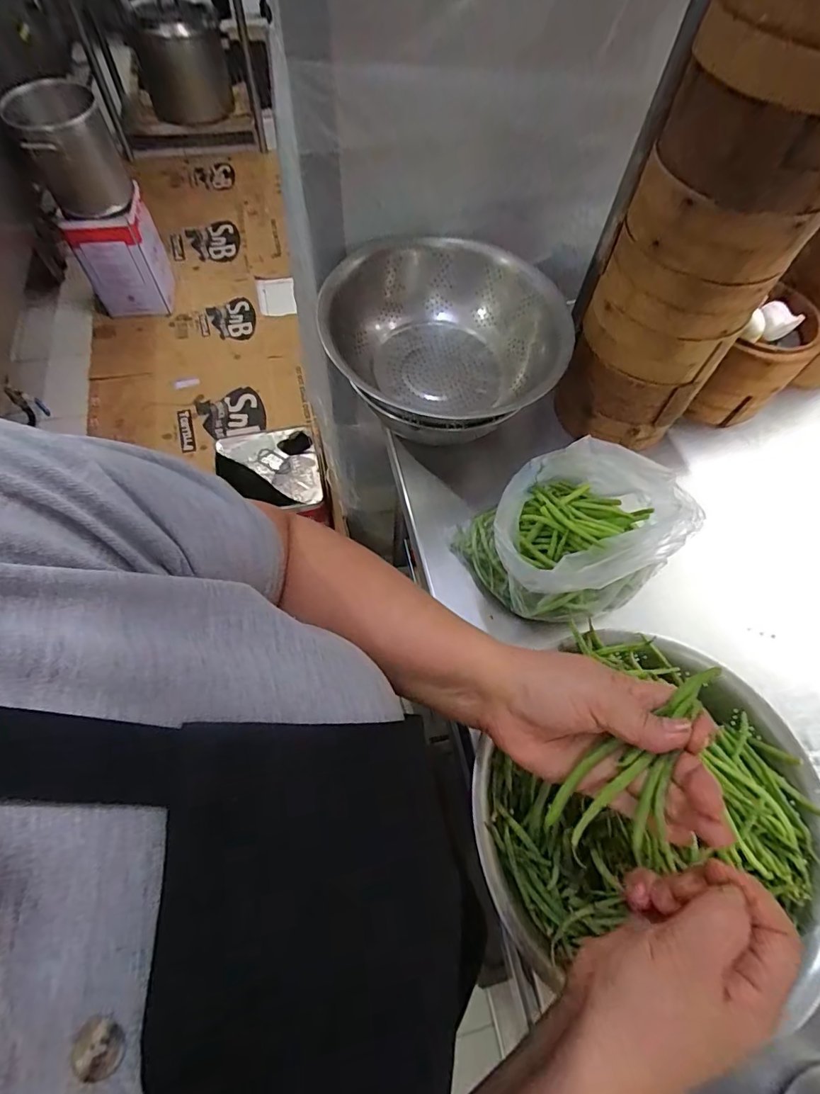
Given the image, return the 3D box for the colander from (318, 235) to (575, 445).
[{"bbox_3d":[0.037,-0.222,0.535,0.222,0.099,0.234,1,63,-2],"label":"colander"}]

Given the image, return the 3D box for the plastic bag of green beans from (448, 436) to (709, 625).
[{"bbox_3d":[0.150,-0.009,0.455,0.164,0.110,0.129,-19,65,-12],"label":"plastic bag of green beans"}]

